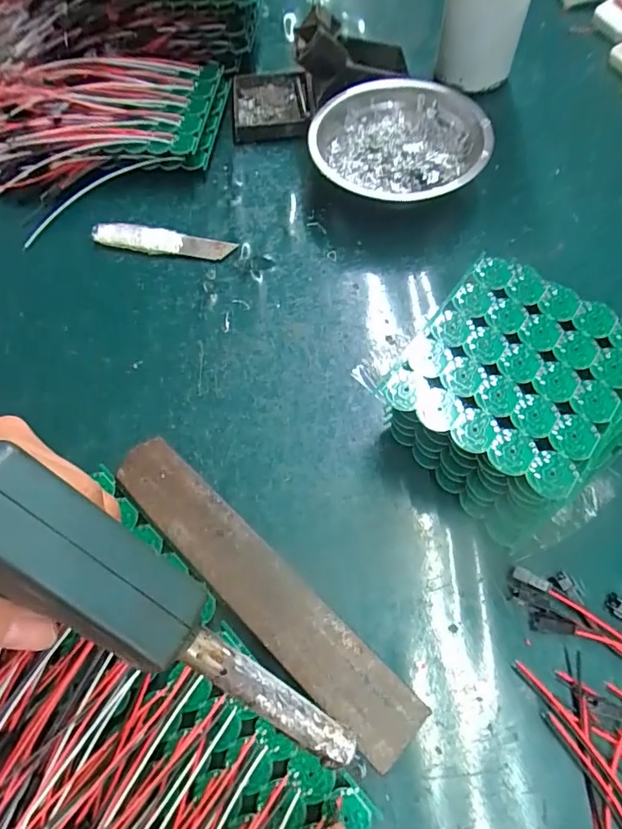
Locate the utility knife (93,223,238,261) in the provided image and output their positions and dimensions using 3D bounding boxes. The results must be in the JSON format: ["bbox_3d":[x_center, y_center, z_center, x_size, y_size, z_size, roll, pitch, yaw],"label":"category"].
[{"bbox_3d":[-0.111,-0.128,0.359,0.106,0.007,0.020,12,67,10],"label":"utility knife"}]

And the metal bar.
[{"bbox_3d":[-0.029,0.087,0.252,0.197,0.017,0.034,40,75,19],"label":"metal bar"}]

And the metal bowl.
[{"bbox_3d":[0.065,-0.193,0.359,0.121,0.038,0.118,-2,66,4],"label":"metal bowl"}]

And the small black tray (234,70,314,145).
[{"bbox_3d":[-0.032,-0.258,0.403,0.065,0.021,0.067,-6,66,2],"label":"small black tray"}]

